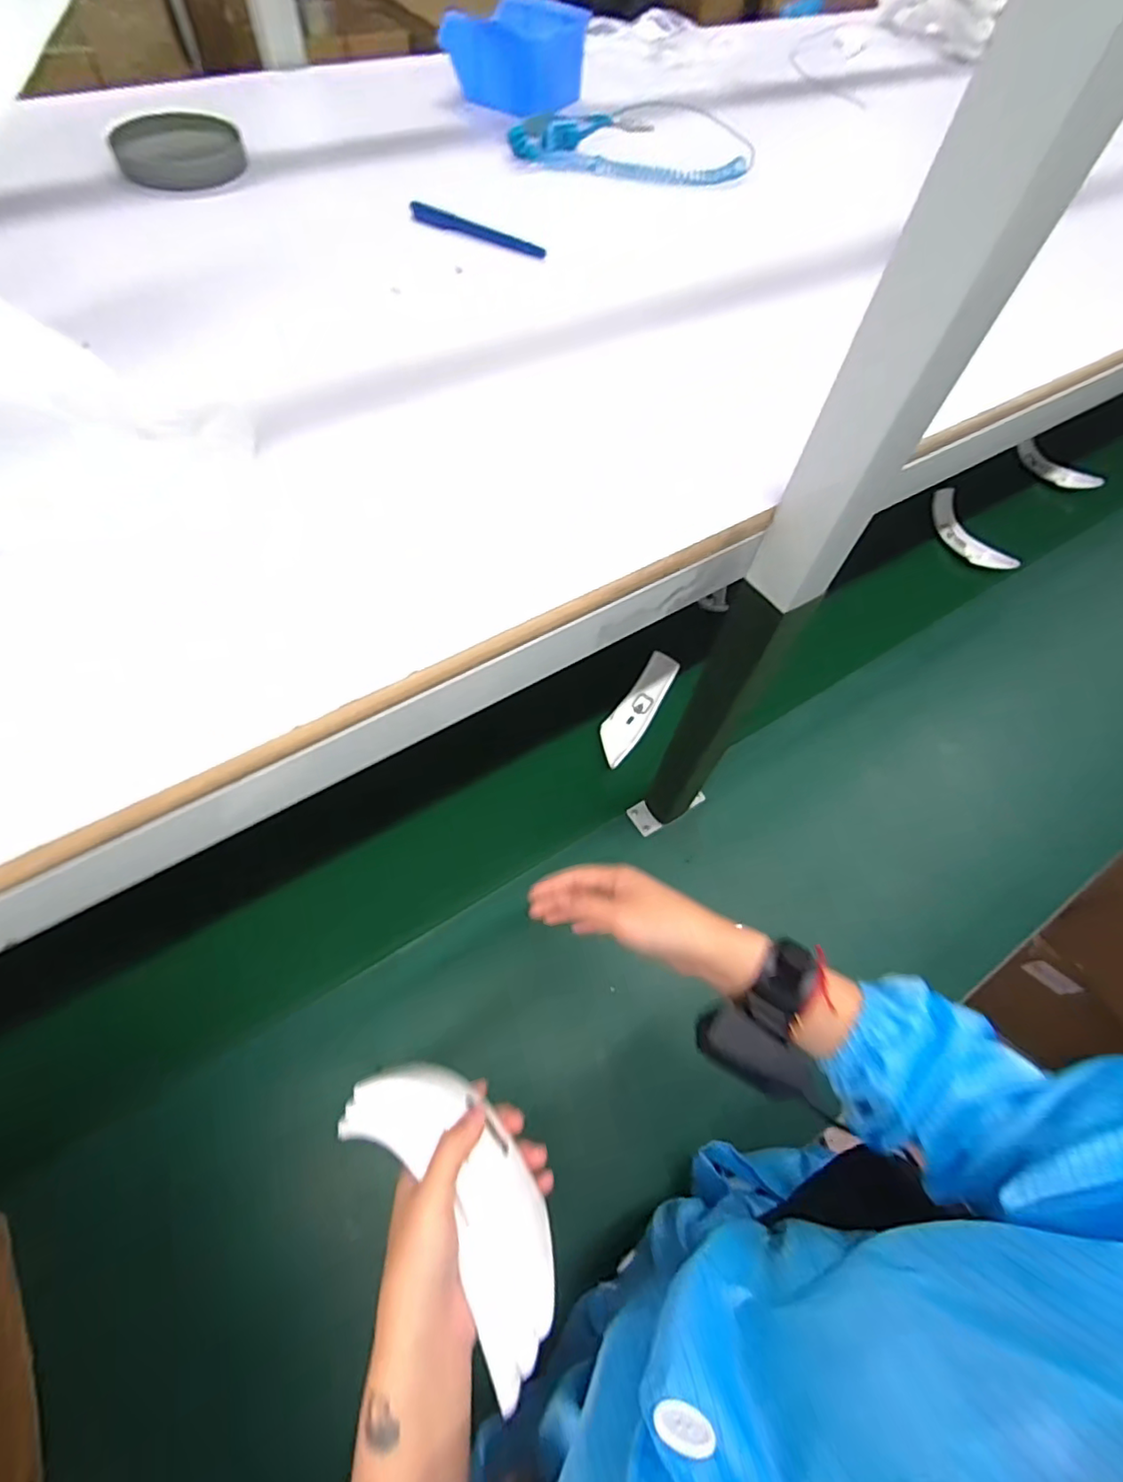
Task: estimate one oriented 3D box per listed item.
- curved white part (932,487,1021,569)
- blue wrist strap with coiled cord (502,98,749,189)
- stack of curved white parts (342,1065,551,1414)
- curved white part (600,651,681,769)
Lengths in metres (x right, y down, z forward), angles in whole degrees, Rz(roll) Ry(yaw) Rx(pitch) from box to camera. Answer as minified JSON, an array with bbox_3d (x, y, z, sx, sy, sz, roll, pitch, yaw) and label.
[{"bbox_3d":[0.710,-0.358,1.043,0.057,0.075,0.183,-22,62,-17],"label":"curved white part"},{"bbox_3d":[0.079,-0.662,0.653,0.254,0.033,0.158,4,58,-2],"label":"blue wrist strap with coiled cord"},{"bbox_3d":[-0.066,0.285,0.378,0.075,0.028,0.184,-36,57,-23],"label":"stack of curved white parts"},{"bbox_3d":[0.103,-0.044,0.824,0.058,0.050,0.172,26,60,12],"label":"curved white part"}]

